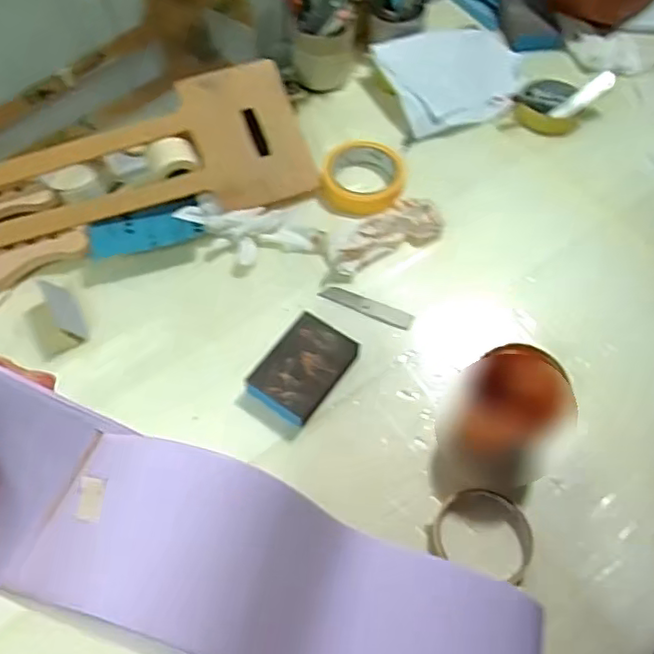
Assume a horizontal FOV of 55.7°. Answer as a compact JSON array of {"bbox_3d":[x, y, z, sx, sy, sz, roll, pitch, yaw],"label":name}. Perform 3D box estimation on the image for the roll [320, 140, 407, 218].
[{"bbox_3d":[0.044,-0.180,0.740,0.099,0.031,0.097,0,61,0],"label":"roll"}]

